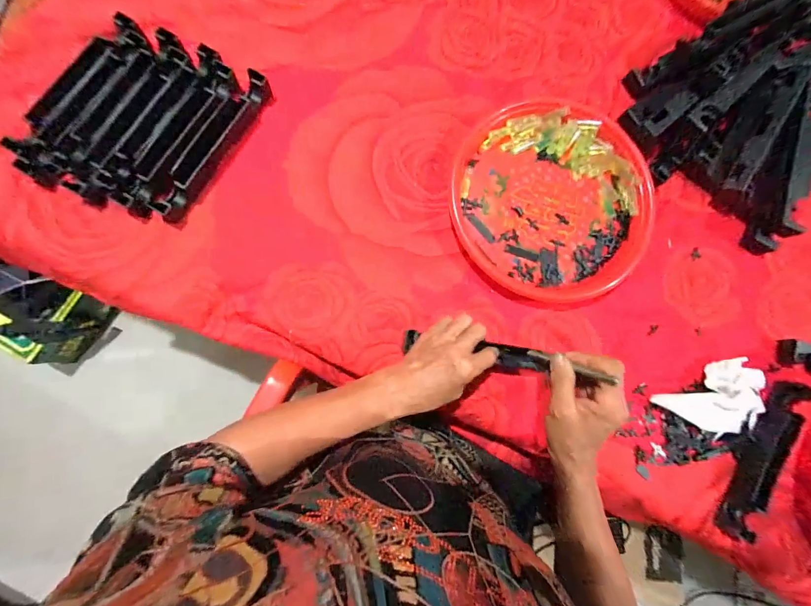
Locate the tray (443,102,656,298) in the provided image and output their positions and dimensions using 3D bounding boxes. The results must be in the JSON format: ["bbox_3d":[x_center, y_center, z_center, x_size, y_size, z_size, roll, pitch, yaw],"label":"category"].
[{"bbox_3d":[0.182,-0.131,0.451,0.245,0.023,0.245,1,82,-5],"label":"tray"}]

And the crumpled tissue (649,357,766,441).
[{"bbox_3d":[0.366,0.121,0.430,0.120,0.036,0.086,-19,84,-8],"label":"crumpled tissue"}]

